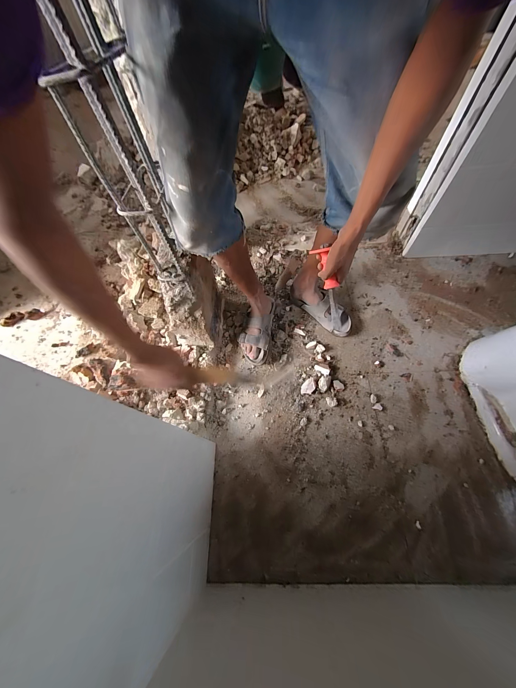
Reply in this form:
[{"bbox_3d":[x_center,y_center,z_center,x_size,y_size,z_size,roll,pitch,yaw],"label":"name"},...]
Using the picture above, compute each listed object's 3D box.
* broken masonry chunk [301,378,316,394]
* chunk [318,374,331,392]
[{"bbox_3d":[0.164,0.138,0.766,0.037,0.009,0.062,39,72,19],"label":"broken masonry chunk"},{"bbox_3d":[0.212,0.124,0.762,0.032,0.016,0.057,21,66,13],"label":"chunk"}]

